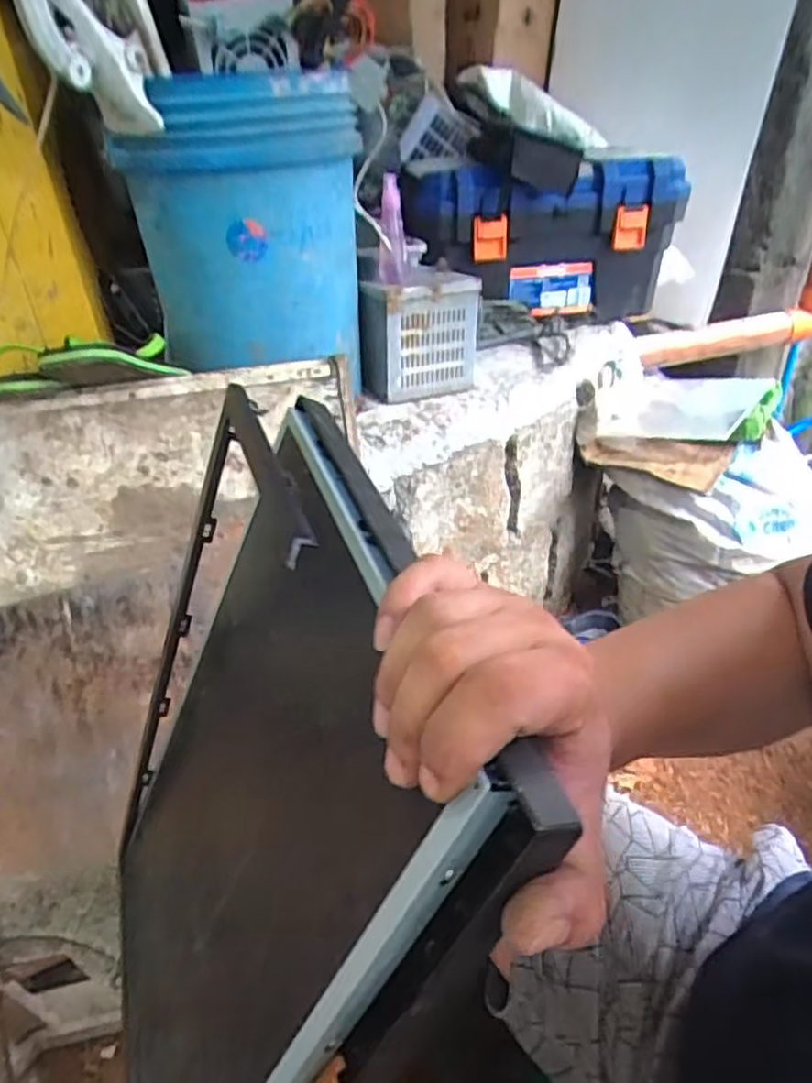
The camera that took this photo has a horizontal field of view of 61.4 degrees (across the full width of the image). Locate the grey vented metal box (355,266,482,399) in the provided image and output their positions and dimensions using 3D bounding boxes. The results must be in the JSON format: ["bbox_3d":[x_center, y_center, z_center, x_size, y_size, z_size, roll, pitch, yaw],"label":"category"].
[{"bbox_3d":[0.017,-0.300,0.987,0.160,0.152,0.086,-12,35,-16],"label":"grey vented metal box"}]

